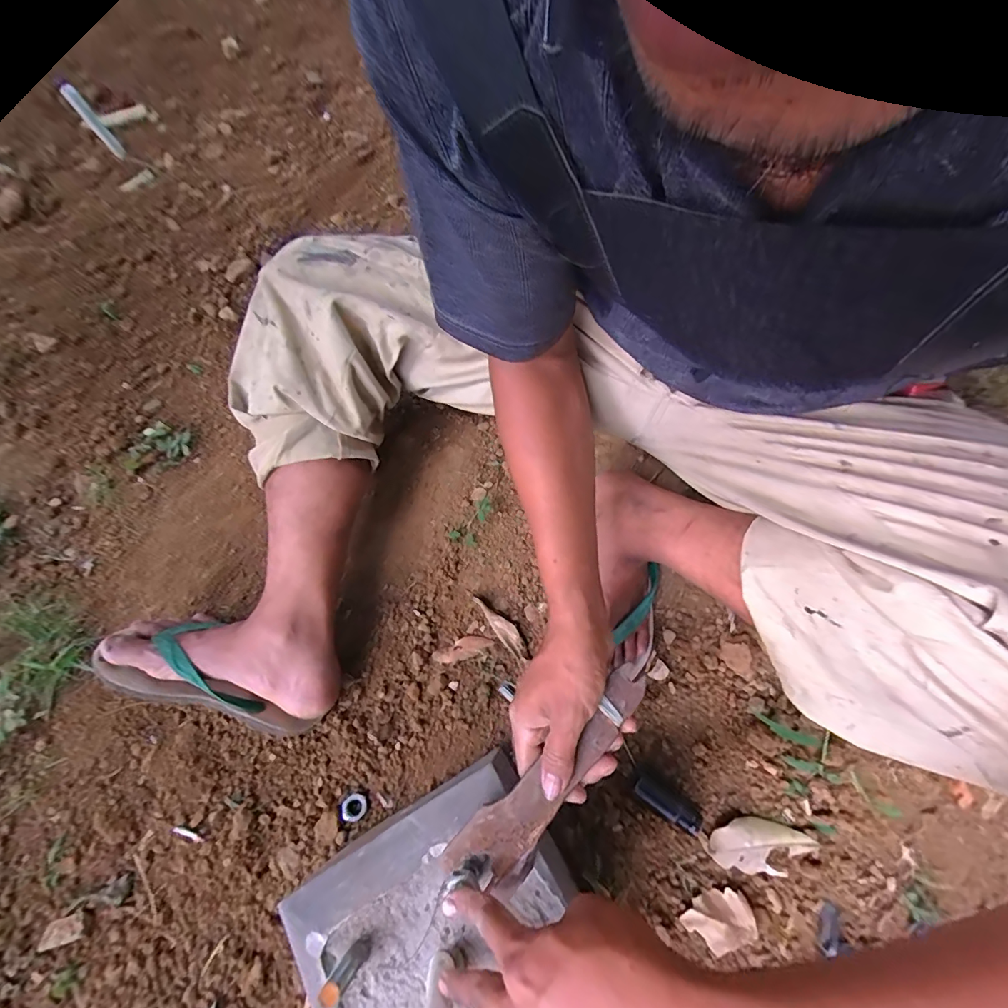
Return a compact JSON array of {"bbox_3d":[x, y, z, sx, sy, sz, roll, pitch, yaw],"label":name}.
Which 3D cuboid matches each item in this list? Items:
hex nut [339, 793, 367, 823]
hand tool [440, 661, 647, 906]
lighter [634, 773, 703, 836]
[{"bbox_3d":[-0.160,0.322,0.483,0.029,0.009,0.024,-25,72,-7],"label":"hex nut"},{"bbox_3d":[0.039,0.210,0.353,0.052,0.008,0.203,40,83,14],"label":"hand tool"},{"bbox_3d":[0.176,0.319,0.485,0.074,0.026,0.026,33,75,12],"label":"lighter"}]

